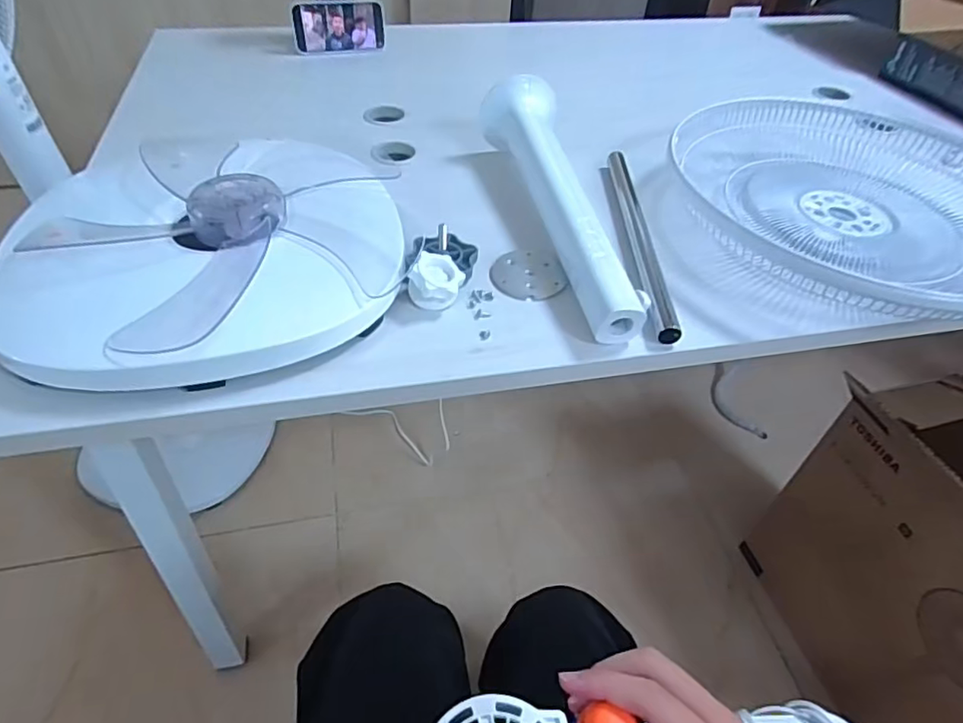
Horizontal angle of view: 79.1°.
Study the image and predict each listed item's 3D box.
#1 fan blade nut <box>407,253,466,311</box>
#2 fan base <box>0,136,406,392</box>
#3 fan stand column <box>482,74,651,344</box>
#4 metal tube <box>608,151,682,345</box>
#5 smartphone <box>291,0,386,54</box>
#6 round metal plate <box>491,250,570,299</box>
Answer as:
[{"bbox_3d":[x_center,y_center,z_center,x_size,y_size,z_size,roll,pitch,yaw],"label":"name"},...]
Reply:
[{"bbox_3d":[-0.048,-0.079,0.595,0.048,0.046,0.051,3,46,-3],"label":"fan blade nut"},{"bbox_3d":[-0.280,-0.134,0.604,0.384,0.066,0.367,-13,49,-17],"label":"fan base"},{"bbox_3d":[0.099,-0.201,0.680,0.105,0.086,0.415,-10,48,-15],"label":"fan stand column"},{"bbox_3d":[0.186,-0.153,0.690,0.025,0.024,0.349,3,46,-2],"label":"metal tube"},{"bbox_3d":[-0.252,-0.594,1.034,0.156,0.081,0.016,-10,36,-14],"label":"smartphone"},{"bbox_3d":[0.051,-0.098,0.643,0.078,0.007,0.081,3,46,-3],"label":"round metal plate"}]

